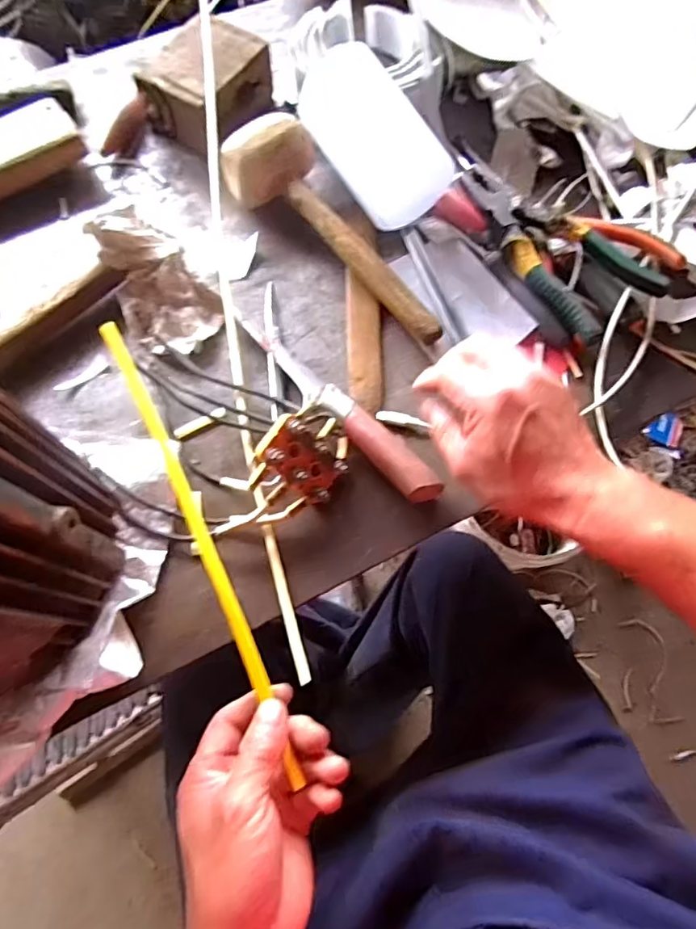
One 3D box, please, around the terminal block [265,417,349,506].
[{"bbox_3d":[-0.030,-0.003,0.400,0.040,0.017,0.058,-51,122,-11],"label":"terminal block"}]

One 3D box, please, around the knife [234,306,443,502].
[{"bbox_3d":[-0.015,-0.048,0.438,0.219,0.027,0.029,43,74,13],"label":"knife"}]

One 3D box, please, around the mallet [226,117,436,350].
[{"bbox_3d":[-0.015,-0.201,0.479,0.076,0.058,0.253,-35,75,-13],"label":"mallet"}]

